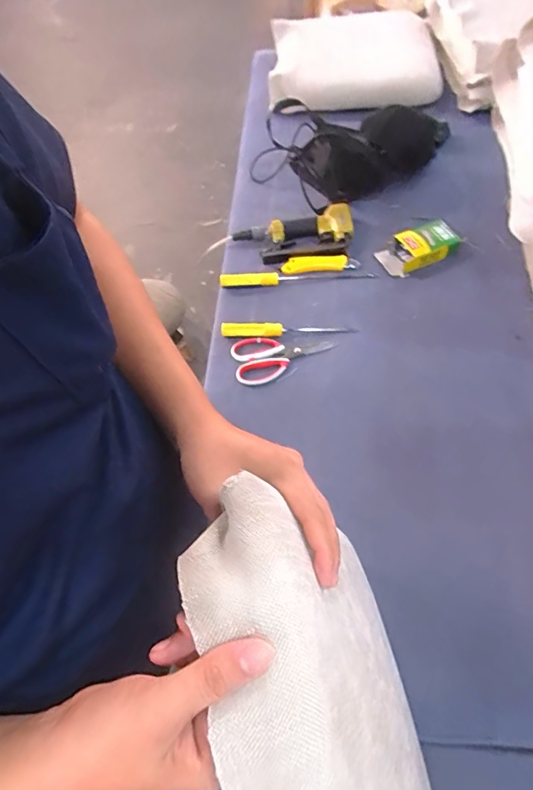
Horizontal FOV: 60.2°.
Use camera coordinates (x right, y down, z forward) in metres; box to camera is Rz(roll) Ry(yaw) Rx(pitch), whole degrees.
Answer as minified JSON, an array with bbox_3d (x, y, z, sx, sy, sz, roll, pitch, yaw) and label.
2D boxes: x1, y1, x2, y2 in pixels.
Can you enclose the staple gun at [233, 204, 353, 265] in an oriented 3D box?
[{"bbox_3d":[0.056,-0.341,0.965,0.241,0.044,0.123,-9,59,0],"label":"staple gun"}]

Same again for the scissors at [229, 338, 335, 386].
[{"bbox_3d":[0.030,-0.069,0.832,0.183,0.008,0.098,-6,59,2],"label":"scissors"}]

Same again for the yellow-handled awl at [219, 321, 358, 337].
[{"bbox_3d":[0.039,-0.122,0.853,0.248,0.019,0.026,0,59,5],"label":"yellow-handled awl"}]

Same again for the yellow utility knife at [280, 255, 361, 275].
[{"bbox_3d":[0.111,-0.267,0.940,0.156,0.020,0.037,-3,59,3],"label":"yellow utility knife"}]

